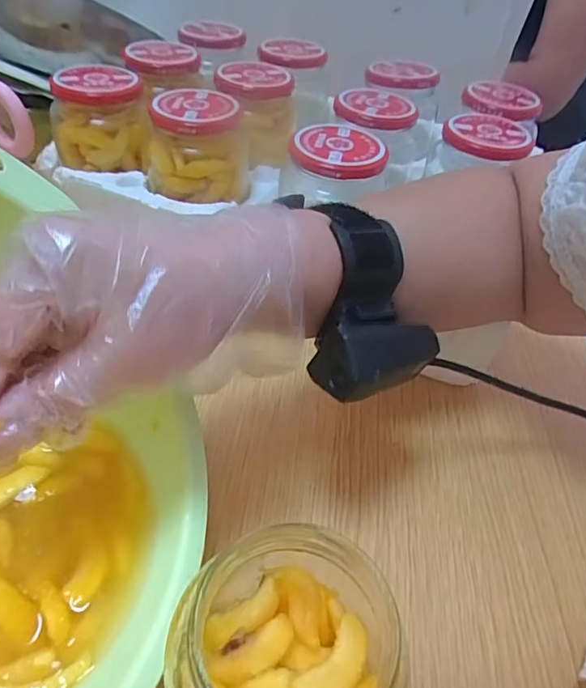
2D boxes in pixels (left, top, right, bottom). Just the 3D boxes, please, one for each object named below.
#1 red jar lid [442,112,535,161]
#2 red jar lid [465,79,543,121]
[{"bbox_3d":[0.155,-0.166,0.419,0.068,0.013,0.059,12,44,4],"label":"red jar lid"},{"bbox_3d":[0.190,-0.223,0.483,0.060,0.017,0.054,-11,47,-19],"label":"red jar lid"}]

